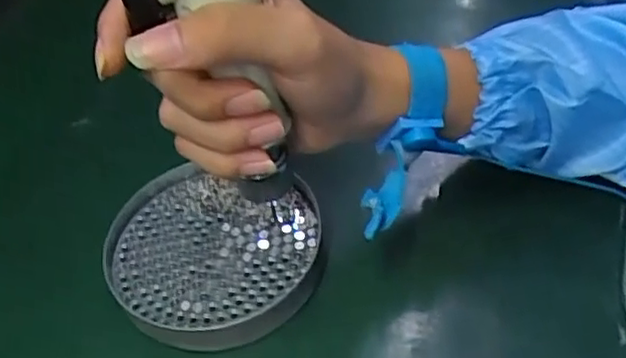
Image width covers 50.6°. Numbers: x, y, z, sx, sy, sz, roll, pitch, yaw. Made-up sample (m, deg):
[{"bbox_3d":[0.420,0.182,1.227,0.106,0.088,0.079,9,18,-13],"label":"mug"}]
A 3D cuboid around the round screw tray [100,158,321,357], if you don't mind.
[{"bbox_3d":[-0.055,0.039,0.348,0.112,0.012,0.102,-3,48,3],"label":"round screw tray"}]

